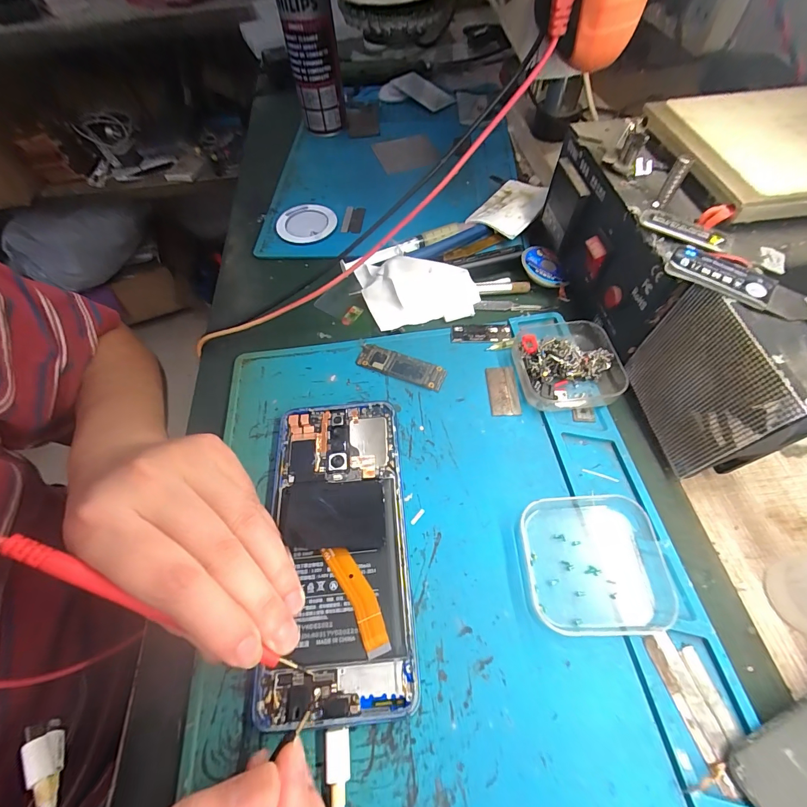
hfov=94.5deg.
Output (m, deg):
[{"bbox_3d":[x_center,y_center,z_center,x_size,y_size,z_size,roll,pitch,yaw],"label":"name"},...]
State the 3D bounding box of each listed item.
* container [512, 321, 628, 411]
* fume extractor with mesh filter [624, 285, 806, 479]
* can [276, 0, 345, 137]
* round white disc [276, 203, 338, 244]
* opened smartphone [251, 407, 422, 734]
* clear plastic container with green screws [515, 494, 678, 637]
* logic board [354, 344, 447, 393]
[{"bbox_3d":[0.111,-0.027,0.248,0.065,0.024,0.062,-2,59,2],"label":"container"},{"bbox_3d":[0.162,-0.008,0.199,0.027,0.089,0.078,-8,59,-2],"label":"fume extractor with mesh filter"},{"bbox_3d":[-0.099,-0.382,0.402,0.051,0.156,0.064,-12,59,-4],"label":"can"},{"bbox_3d":[-0.093,-0.173,0.358,0.056,0.007,0.050,-11,59,-3],"label":"round white disc"},{"bbox_3d":[-0.036,0.072,0.205,0.074,0.006,0.160,-8,59,-2],"label":"opened smartphone"},{"bbox_3d":[0.098,0.082,0.194,0.070,0.011,0.064,-3,59,1],"label":"clear plastic container with green screws"},{"bbox_3d":[-0.002,-0.026,0.266,0.064,0.005,0.019,20,62,14],"label":"logic board"}]

